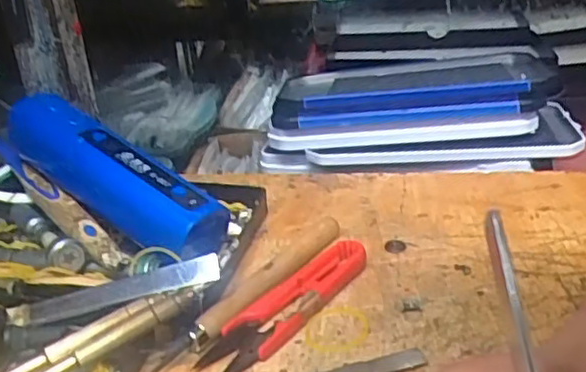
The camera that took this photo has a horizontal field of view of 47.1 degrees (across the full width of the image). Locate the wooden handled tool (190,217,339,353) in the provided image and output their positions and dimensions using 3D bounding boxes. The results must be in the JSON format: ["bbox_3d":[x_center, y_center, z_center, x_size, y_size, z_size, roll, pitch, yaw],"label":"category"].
[{"bbox_3d":[-0.011,0.042,0.313,0.013,0.011,0.104,17,35,34],"label":"wooden handled tool"}]

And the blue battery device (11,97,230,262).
[{"bbox_3d":[-0.088,-0.003,0.339,0.131,0.031,0.031,31,40,19],"label":"blue battery device"}]

